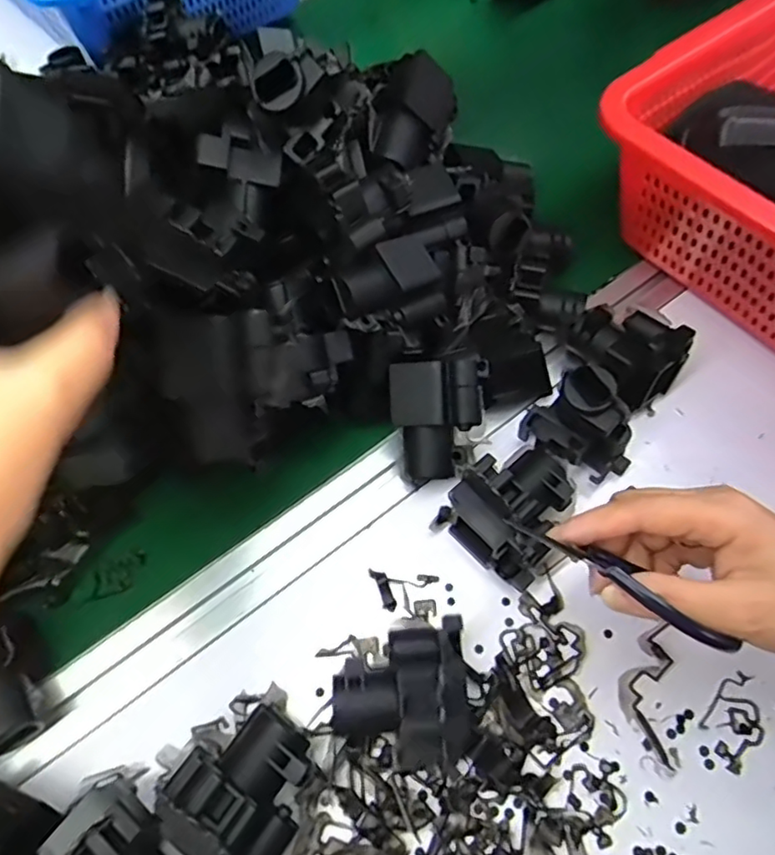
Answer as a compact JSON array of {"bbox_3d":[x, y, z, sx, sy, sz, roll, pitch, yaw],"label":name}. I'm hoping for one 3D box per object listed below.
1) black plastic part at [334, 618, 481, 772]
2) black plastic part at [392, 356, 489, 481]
[{"bbox_3d":[0.011,0.136,0.314,0.073,0.056,0.065,-4,62,0],"label":"black plastic part"},{"bbox_3d":[0.033,-0.007,0.386,0.055,0.039,0.078,-9,100,6],"label":"black plastic part"}]

